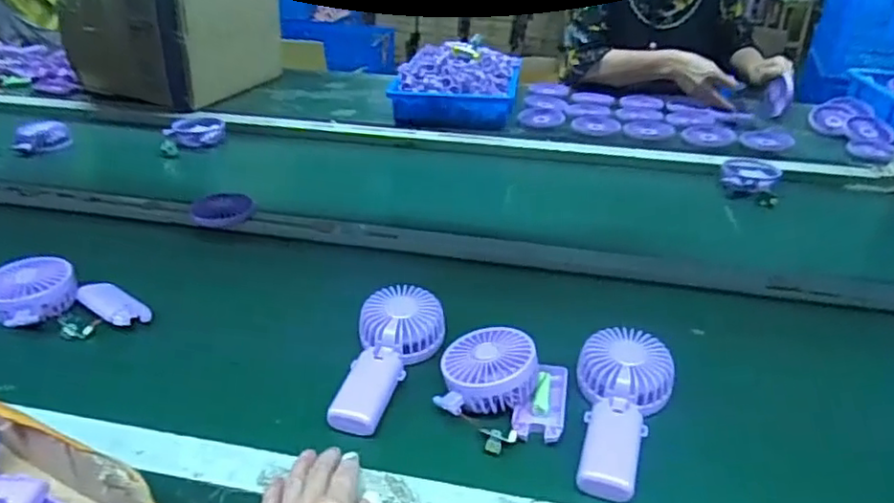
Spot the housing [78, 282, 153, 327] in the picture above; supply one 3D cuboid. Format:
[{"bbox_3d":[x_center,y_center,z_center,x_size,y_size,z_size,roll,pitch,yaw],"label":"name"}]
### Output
[{"bbox_3d":[-0.372,0.059,0.711,0.088,0.016,0.044,19,36,30],"label":"housing"}]

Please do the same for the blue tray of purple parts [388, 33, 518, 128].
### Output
[{"bbox_3d":[0.024,-0.359,1.349,0.250,0.110,0.268,5,31,9],"label":"blue tray of purple parts"}]

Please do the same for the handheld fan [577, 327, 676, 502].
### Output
[{"bbox_3d":[0.150,0.136,0.563,0.089,0.040,0.175,10,32,17],"label":"handheld fan"}]

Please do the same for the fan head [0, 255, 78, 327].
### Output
[{"bbox_3d":[-0.459,0.046,0.708,0.081,0.050,0.090,25,38,36],"label":"fan head"}]

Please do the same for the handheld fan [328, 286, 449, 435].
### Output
[{"bbox_3d":[-0.054,0.103,0.611,0.086,0.055,0.168,3,30,6],"label":"handheld fan"}]

